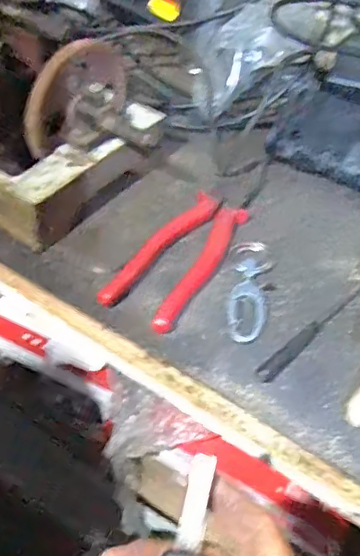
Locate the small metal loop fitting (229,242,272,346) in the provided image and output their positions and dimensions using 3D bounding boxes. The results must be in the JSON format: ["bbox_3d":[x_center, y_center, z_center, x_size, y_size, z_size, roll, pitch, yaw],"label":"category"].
[{"bbox_3d":[0.049,0.007,0.404,0.027,0.005,0.085,7,52,4],"label":"small metal loop fitting"}]

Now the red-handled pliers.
[{"bbox_3d":[0.021,-0.047,0.437,0.052,0.014,0.213,25,57,16],"label":"red-handled pliers"}]

